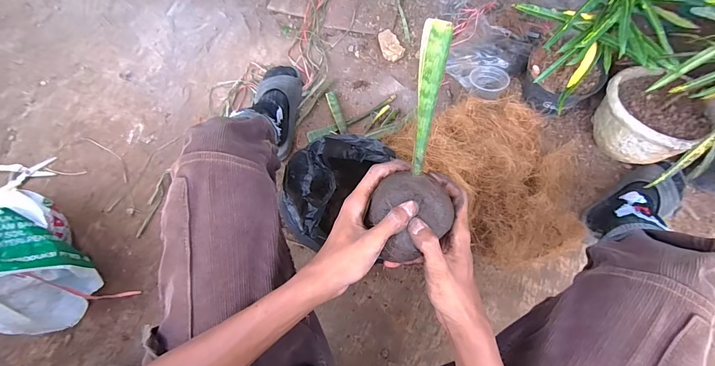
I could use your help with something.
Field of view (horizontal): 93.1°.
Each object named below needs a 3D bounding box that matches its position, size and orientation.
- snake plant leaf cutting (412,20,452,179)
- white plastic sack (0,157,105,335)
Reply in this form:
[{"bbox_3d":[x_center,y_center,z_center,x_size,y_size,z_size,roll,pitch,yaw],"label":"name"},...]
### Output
[{"bbox_3d":[0.061,-0.074,0.315,0.025,0.138,0.006,20,29,23],"label":"snake plant leaf cutting"},{"bbox_3d":[-0.662,0.144,0.649,0.167,0.273,0.252,-35,71,-12],"label":"white plastic sack"}]

